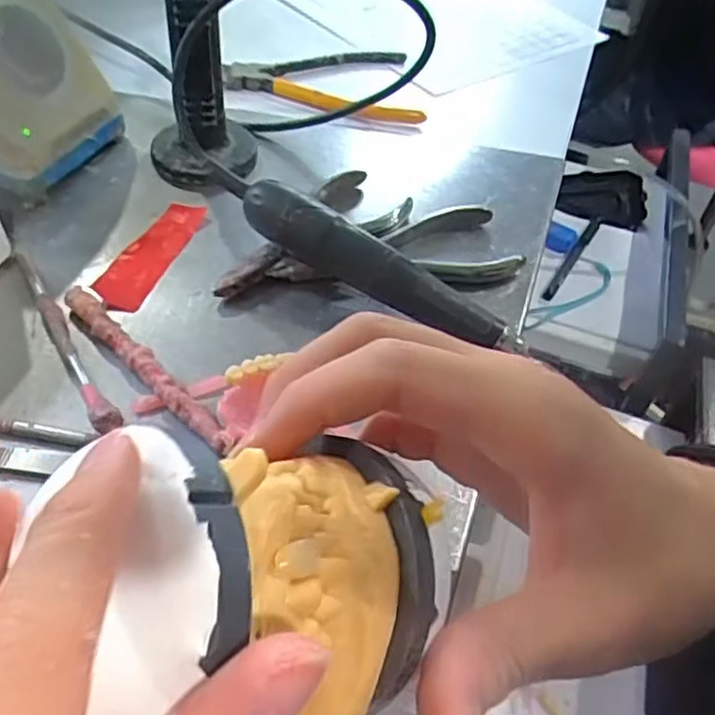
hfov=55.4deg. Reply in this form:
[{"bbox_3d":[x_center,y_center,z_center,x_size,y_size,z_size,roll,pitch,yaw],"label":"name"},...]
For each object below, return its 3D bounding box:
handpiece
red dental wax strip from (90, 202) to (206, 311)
[{"bbox_3d":[0.009,-0.041,0.318,0.141,0.024,0.018,30,47,7],"label":"handpiece"},{"bbox_3d":[-0.103,-0.055,0.343,0.022,0.005,0.083,14,47,7],"label":"red dental wax strip"}]

